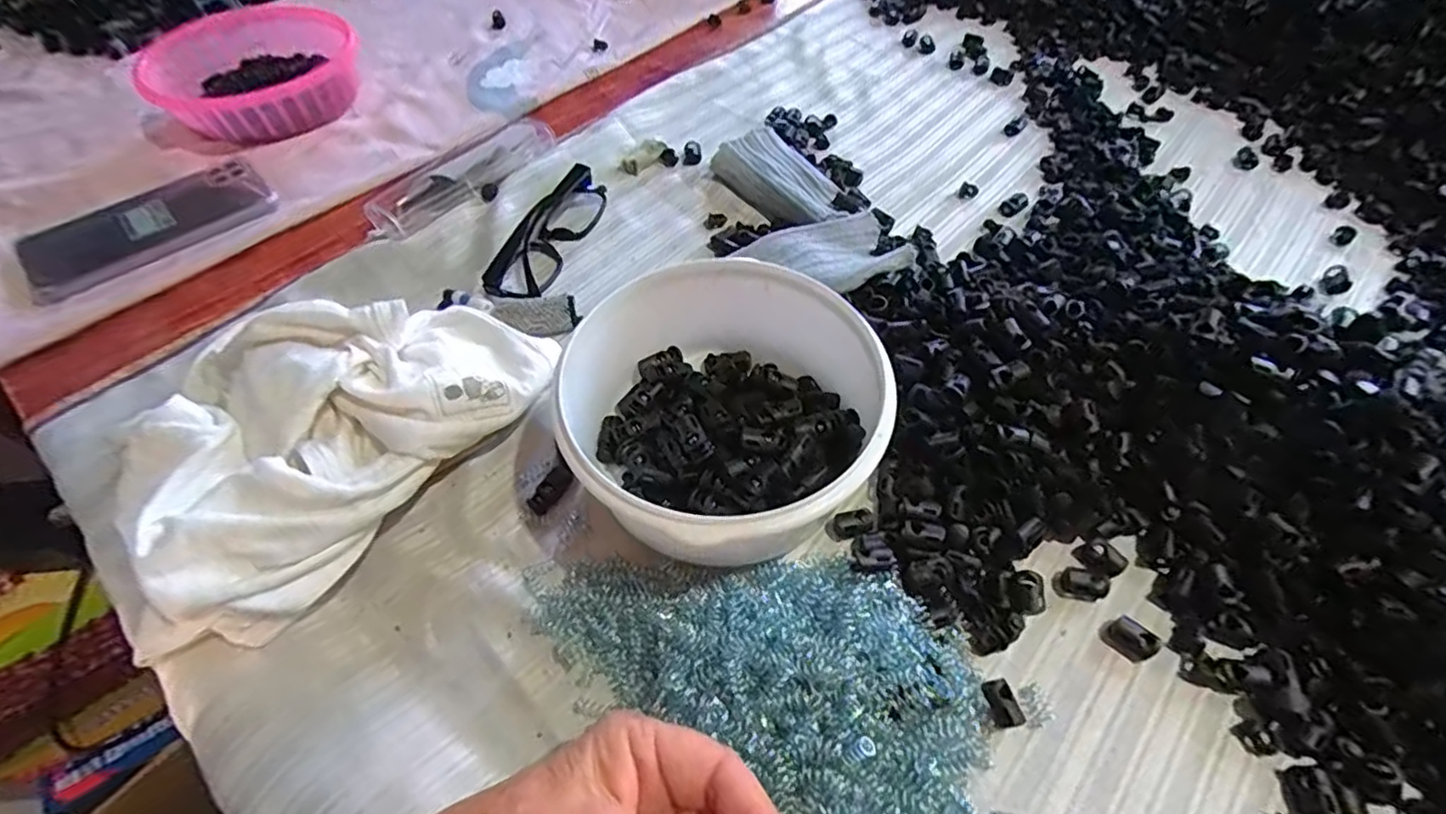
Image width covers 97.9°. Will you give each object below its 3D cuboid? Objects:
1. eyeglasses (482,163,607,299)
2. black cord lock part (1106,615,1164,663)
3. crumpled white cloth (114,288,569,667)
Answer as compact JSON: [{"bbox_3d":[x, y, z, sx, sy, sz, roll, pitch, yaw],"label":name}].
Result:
[{"bbox_3d":[-0.124,-0.130,0.462,0.034,0.024,0.136,16,56,13],"label":"eyeglasses"},{"bbox_3d":[0.196,0.111,0.300,0.016,0.010,0.019,-30,59,-19],"label":"black cord lock part"},{"bbox_3d":[-0.226,0.009,0.350,0.168,0.068,0.230,29,60,21],"label":"crumpled white cloth"}]

